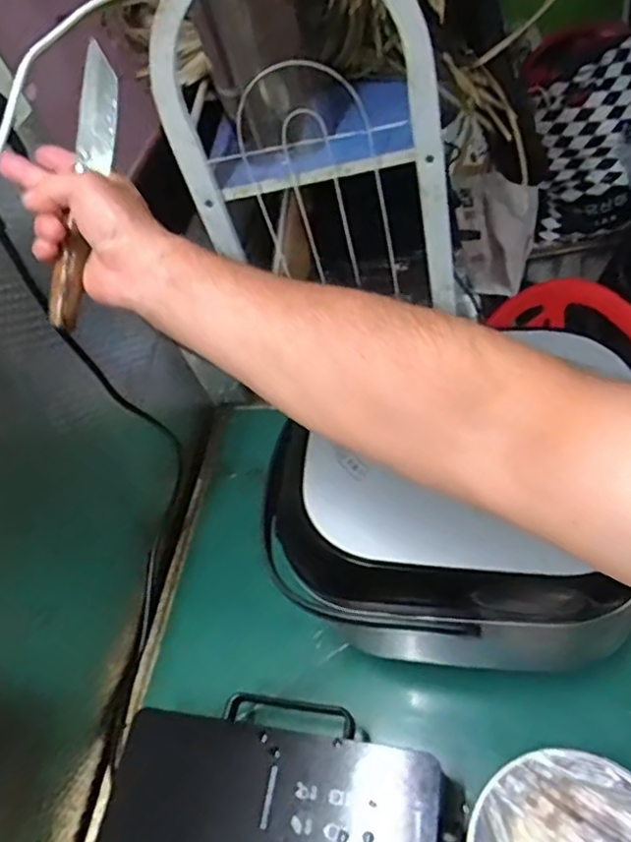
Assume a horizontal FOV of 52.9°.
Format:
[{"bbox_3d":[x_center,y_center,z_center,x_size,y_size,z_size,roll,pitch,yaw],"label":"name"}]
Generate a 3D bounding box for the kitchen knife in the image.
[{"bbox_3d":[-0.167,-0.167,0.456,0.025,0.017,0.201,9,87,10],"label":"kitchen knife"}]

